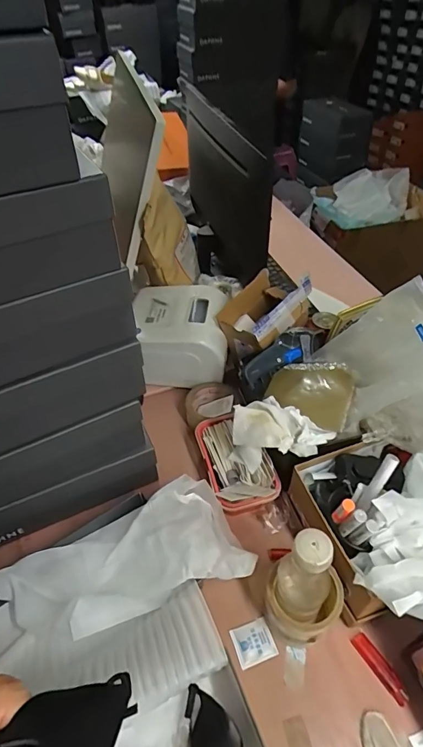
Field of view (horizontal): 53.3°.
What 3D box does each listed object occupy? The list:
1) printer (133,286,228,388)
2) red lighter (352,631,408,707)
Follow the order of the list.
[{"bbox_3d":[-0.056,-0.075,0.829,0.164,0.119,0.174,0,47,1],"label":"printer"},{"bbox_3d":[0.205,0.354,0.509,0.021,0.009,0.078,-25,51,-21],"label":"red lighter"}]

